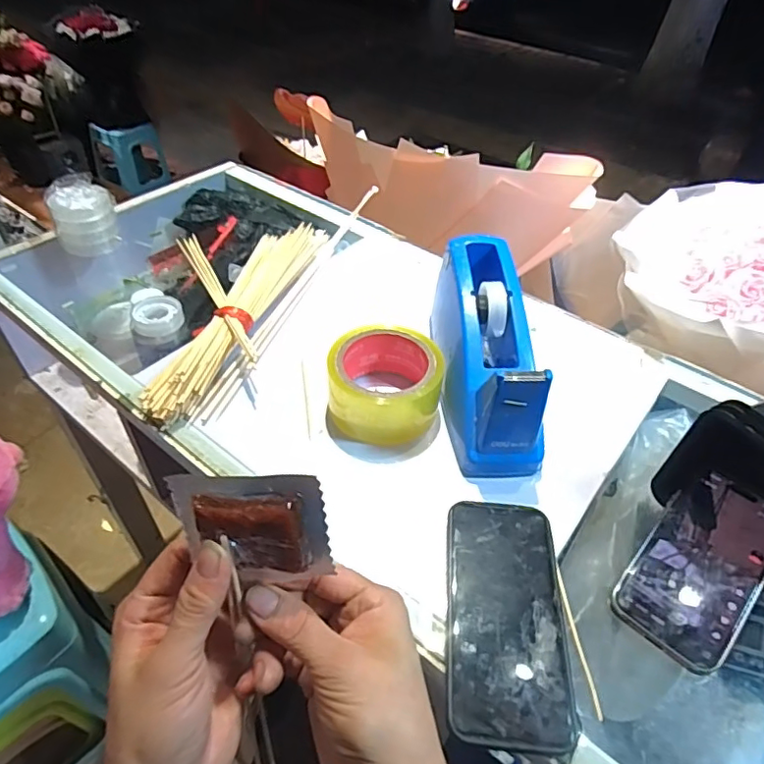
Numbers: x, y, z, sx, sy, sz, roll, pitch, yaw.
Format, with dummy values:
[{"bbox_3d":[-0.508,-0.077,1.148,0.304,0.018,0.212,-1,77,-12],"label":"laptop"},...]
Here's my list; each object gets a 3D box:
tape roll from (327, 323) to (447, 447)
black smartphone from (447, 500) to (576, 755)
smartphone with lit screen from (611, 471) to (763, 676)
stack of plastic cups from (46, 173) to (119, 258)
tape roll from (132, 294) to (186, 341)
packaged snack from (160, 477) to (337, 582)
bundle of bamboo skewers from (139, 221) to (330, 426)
[{"bbox_3d":[0.003,0.004,0.492,0.097,0.063,0.093,2,45,-2],"label":"tape roll"},{"bbox_3d":[0.083,0.152,0.369,0.074,0.007,0.158,5,45,2],"label":"black smartphone"},{"bbox_3d":[0.228,0.126,0.387,0.072,0.005,0.143,34,62,28],"label":"smartphone with lit screen"},{"bbox_3d":[-0.358,-0.200,0.661,0.070,0.073,0.056,-20,50,-21],"label":"stack of plastic cups"},{"bbox_3d":[-0.234,-0.068,0.579,0.050,0.025,0.050,2,45,-2],"label":"tape roll"},{"bbox_3d":[-0.058,0.069,0.251,0.065,0.059,0.010,-3,20,5],"label":"packaged snack"},{"bbox_3d":[-0.186,-0.091,0.592,0.168,0.034,0.339,11,46,7],"label":"bundle of bamboo skewers"}]

